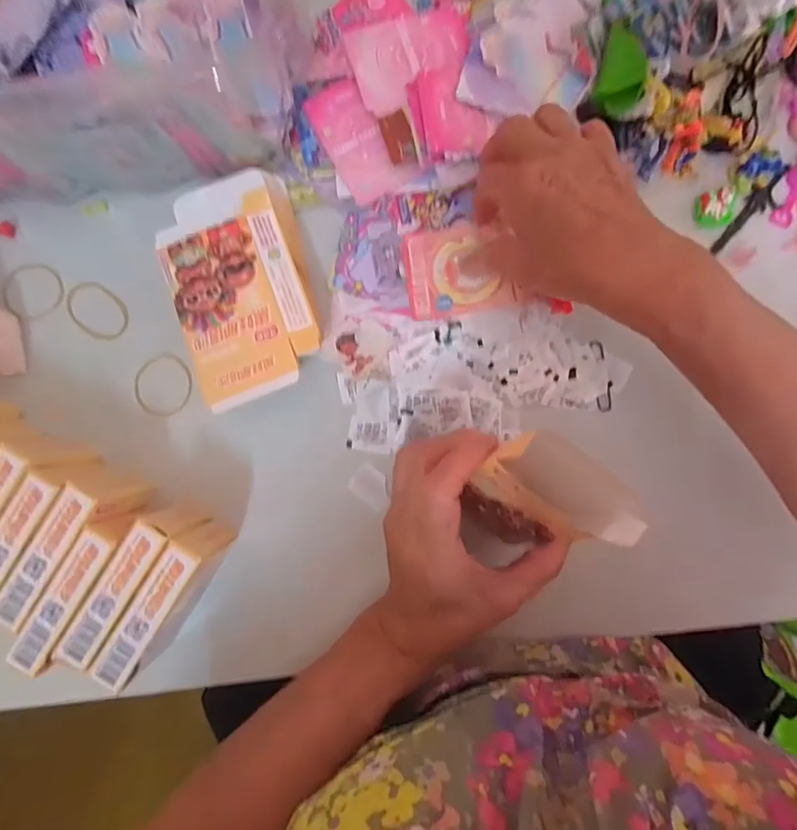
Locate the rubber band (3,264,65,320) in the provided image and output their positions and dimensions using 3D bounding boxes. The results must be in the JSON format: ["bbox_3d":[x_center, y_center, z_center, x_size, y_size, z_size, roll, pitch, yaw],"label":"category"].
[{"bbox_3d":[-0.264,-0.090,0.344,0.042,0.006,0.041,0,86,2],"label":"rubber band"}]

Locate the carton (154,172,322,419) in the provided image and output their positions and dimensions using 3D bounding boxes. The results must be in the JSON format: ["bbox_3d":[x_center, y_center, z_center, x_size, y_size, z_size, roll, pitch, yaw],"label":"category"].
[{"bbox_3d":[-0.104,-0.084,0.320,0.086,0.034,0.145,-19,86,0],"label":"carton"}]

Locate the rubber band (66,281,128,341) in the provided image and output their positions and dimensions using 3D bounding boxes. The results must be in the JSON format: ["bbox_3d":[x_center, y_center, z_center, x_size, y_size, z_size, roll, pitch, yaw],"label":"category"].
[{"bbox_3d":[-0.219,-0.076,0.346,0.052,0.004,0.035,38,88,4],"label":"rubber band"}]

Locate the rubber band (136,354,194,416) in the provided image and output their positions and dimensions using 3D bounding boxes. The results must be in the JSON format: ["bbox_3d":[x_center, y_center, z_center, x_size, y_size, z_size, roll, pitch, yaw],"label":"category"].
[{"bbox_3d":[-0.167,-0.022,0.338,0.040,0.004,0.045,-1,86,2],"label":"rubber band"}]

